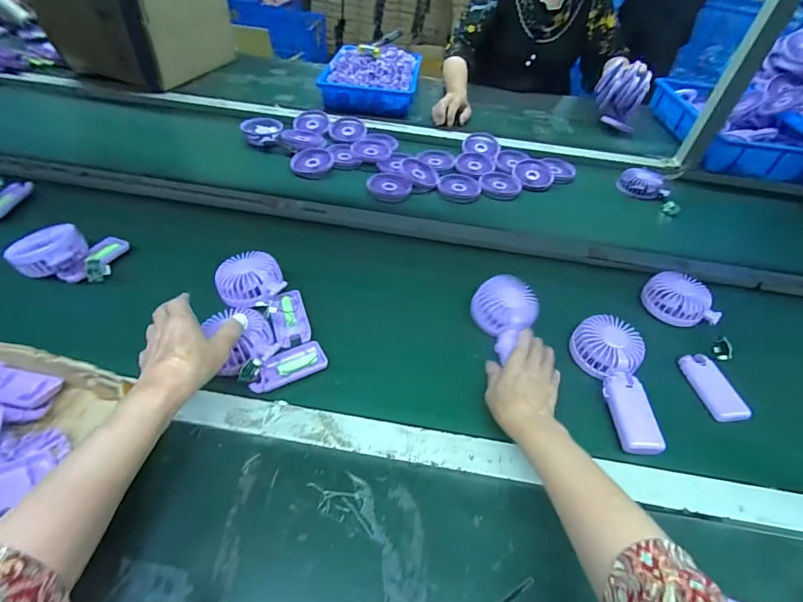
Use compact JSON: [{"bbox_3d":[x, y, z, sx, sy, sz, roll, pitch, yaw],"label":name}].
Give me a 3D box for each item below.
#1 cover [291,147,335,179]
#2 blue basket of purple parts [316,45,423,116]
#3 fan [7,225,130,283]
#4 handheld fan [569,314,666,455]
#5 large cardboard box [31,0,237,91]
[{"bbox_3d":[-0.191,-0.303,0.867,0.087,0.024,0.097,1,46,-5],"label":"cover"},{"bbox_3d":[-0.079,-0.631,1.125,0.251,0.089,0.332,7,46,0],"label":"blue basket of purple parts"},{"bbox_3d":[-0.483,-0.073,0.586,0.132,0.049,0.100,5,46,-2],"label":"fan"},{"bbox_3d":[0.275,0.100,0.502,0.077,0.044,0.176,0,47,-6],"label":"handheld fan"},{"bbox_3d":[-0.704,-0.806,1.083,0.325,0.294,0.371,18,47,10],"label":"large cardboard box"}]

